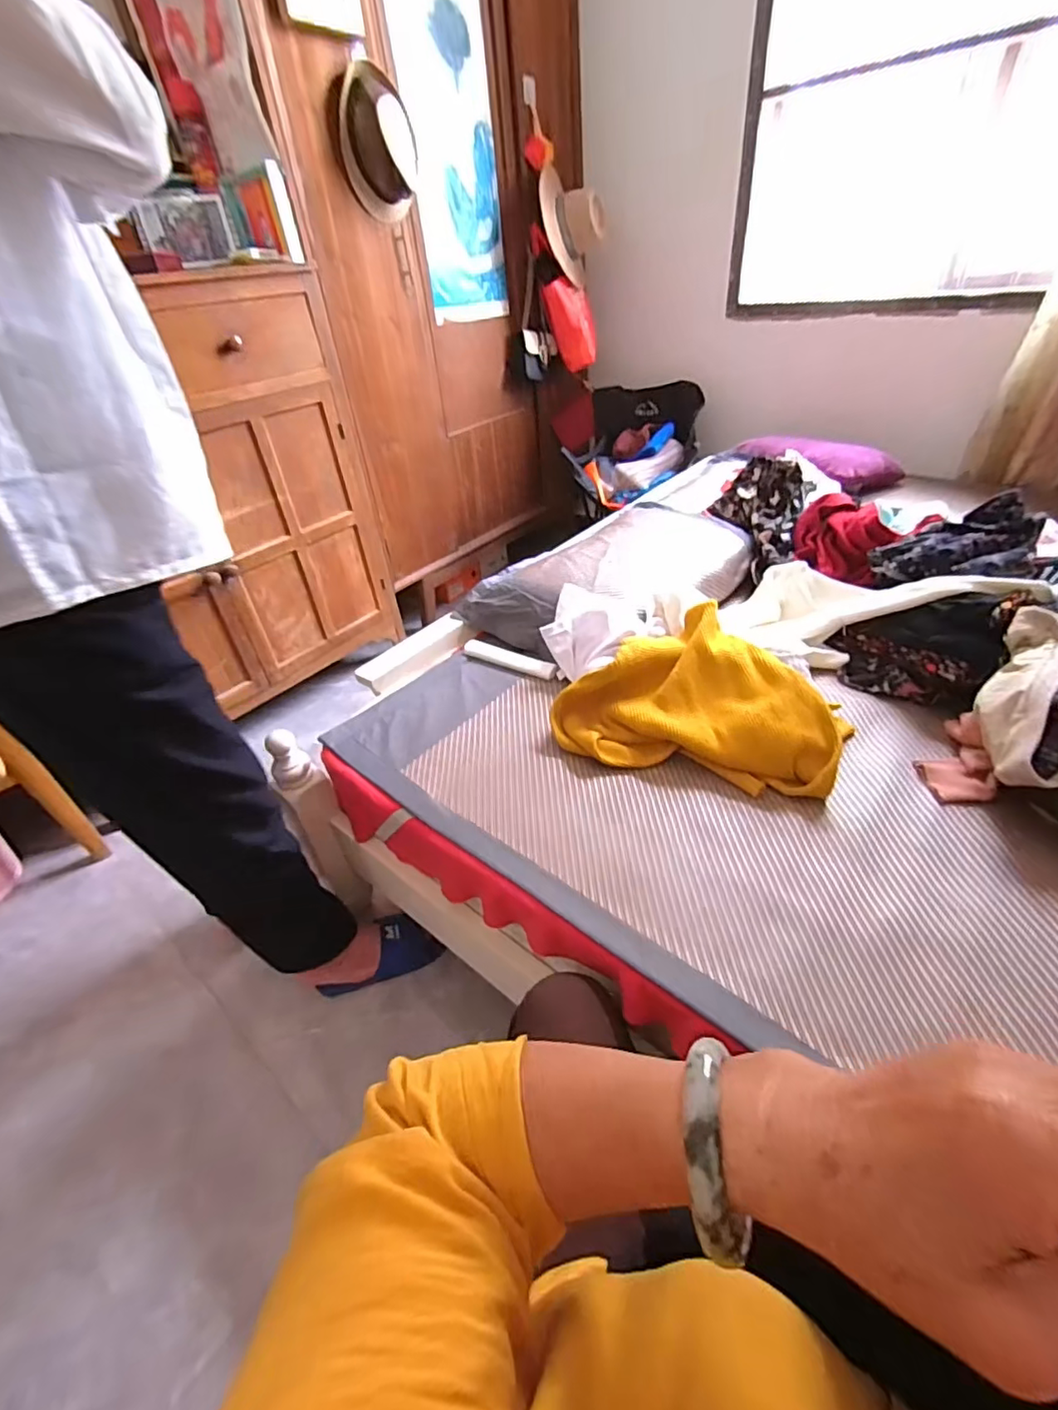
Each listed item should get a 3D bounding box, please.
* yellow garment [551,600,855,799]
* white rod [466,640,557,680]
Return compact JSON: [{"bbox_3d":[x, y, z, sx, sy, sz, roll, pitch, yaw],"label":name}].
[{"bbox_3d":[0.267,-0.028,0.887,0.393,0.108,0.283,12,42,21],"label":"yellow garment"},{"bbox_3d":[-0.038,-0.089,1.081,0.205,0.027,0.031,20,45,29],"label":"white rod"}]

